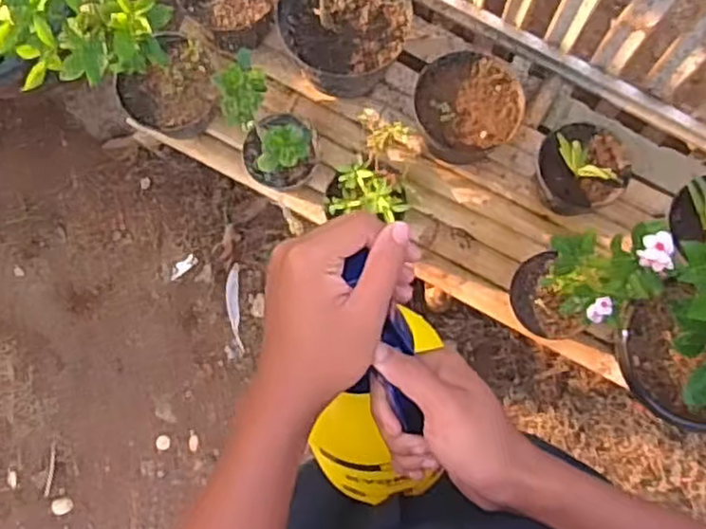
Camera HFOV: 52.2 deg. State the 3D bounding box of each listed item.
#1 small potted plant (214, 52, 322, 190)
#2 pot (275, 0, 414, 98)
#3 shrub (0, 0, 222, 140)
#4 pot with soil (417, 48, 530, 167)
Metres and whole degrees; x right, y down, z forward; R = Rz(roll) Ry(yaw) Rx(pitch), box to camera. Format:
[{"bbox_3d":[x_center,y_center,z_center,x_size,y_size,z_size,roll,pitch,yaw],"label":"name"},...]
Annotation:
[{"bbox_3d":[-0.146,-0.234,1.188,0.124,0.221,0.192,-30,82,-2],"label":"small potted plant"},{"bbox_3d":[-0.015,-0.419,1.266,0.216,0.149,0.226,-25,82,-1],"label":"pot"},{"bbox_3d":[-0.411,-0.377,1.172,0.249,0.371,0.327,-31,82,-2],"label":"shrub"},{"bbox_3d":[0.193,-0.264,1.229,0.172,0.105,0.165,0,82,2],"label":"pot with soil"}]

